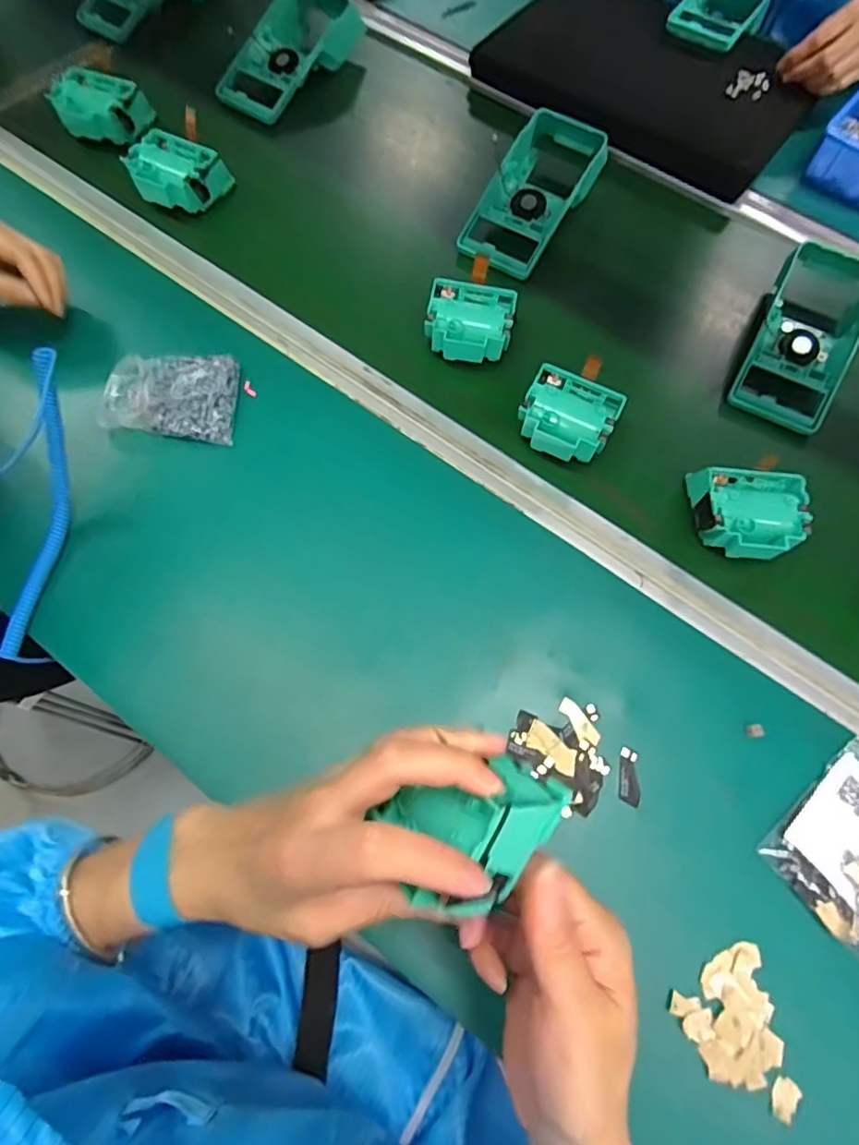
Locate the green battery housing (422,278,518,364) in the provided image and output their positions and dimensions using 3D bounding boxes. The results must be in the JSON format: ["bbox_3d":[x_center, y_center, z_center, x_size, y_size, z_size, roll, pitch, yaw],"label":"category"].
[{"bbox_3d":[0.034,-0.214,0.515,0.072,0.033,0.070,11,69,2],"label":"green battery housing"}]

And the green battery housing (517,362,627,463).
[{"bbox_3d":[0.111,-0.123,0.480,0.072,0.035,0.065,26,70,8],"label":"green battery housing"}]

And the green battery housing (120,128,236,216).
[{"bbox_3d":[-0.243,-0.382,0.564,0.080,0.037,0.066,19,69,5],"label":"green battery housing"}]

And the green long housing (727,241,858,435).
[{"bbox_3d":[0.338,-0.215,0.524,0.085,0.047,0.168,28,70,8],"label":"green long housing"}]

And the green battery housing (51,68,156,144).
[{"bbox_3d":[-0.332,-0.465,0.591,0.085,0.036,0.075,4,69,-1],"label":"green battery housing"}]

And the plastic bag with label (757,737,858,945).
[{"bbox_3d":[0.279,0.168,0.382,0.120,0.011,0.066,-38,75,-15],"label":"plastic bag with label"}]

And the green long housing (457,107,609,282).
[{"bbox_3d":[0.102,-0.376,0.576,0.087,0.042,0.192,32,71,10],"label":"green long housing"}]

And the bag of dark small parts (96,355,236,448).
[{"bbox_3d":[-0.215,-0.144,0.479,0.107,0.024,0.074,0,69,-2],"label":"bag of dark small parts"}]

